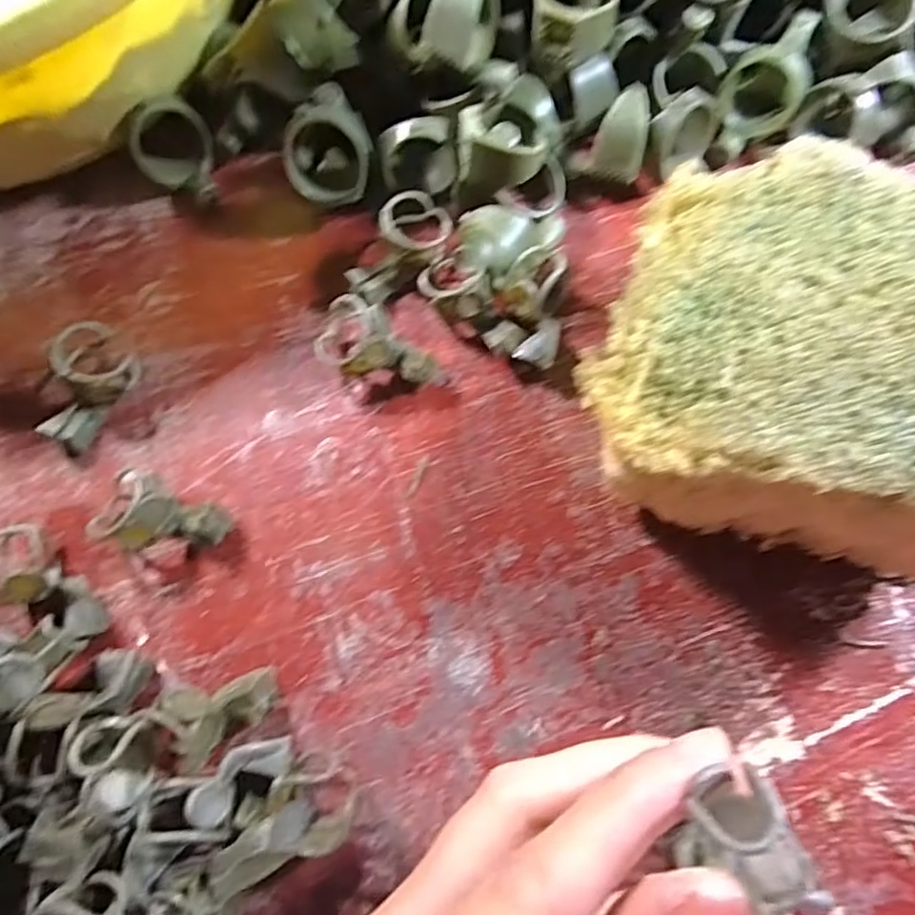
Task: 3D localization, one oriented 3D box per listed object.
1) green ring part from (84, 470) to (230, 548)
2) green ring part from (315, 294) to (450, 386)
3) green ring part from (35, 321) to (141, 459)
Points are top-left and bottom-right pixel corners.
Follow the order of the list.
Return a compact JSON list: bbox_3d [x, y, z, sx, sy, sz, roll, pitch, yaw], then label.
[{"bbox_3d":[-0.084,0.017,0.173,0.034,0.020,0.020,14,76,4],"label":"green ring part"},{"bbox_3d":[-0.023,-0.031,0.186,0.035,0.020,0.022,29,78,8],"label":"green ring part"},{"bbox_3d":[-0.111,-0.021,0.183,0.017,0.022,0.038,9,76,3],"label":"green ring part"}]

